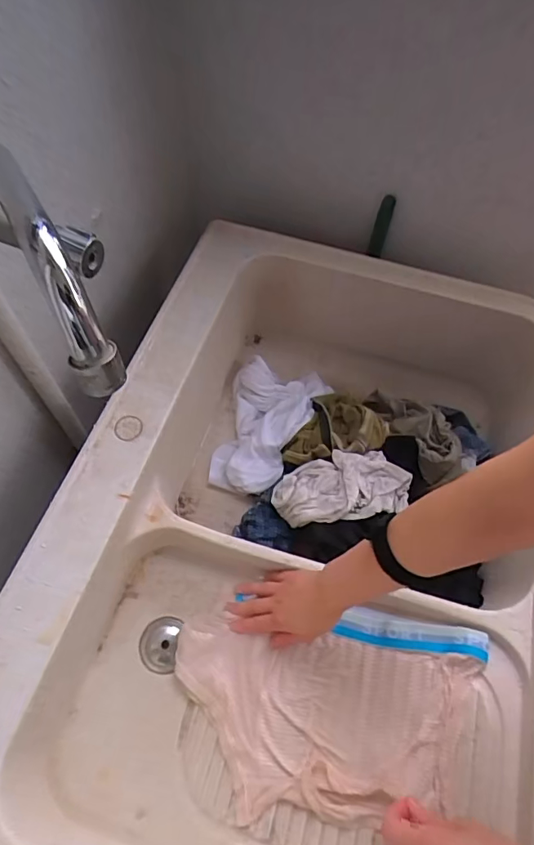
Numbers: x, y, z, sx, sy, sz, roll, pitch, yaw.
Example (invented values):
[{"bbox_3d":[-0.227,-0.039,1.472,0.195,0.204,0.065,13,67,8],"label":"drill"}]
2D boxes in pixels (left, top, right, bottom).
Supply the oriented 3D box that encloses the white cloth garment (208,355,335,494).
[{"bbox_3d":[0.005,0.001,0.794,0.153,0.051,0.230,11,62,4],"label":"white cloth garment"}]

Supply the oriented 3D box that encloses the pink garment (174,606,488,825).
[{"bbox_3d":[0.064,0.311,0.533,0.326,0.066,0.189,0,61,-2],"label":"pink garment"}]

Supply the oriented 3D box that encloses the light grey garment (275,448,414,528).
[{"bbox_3d":[0.104,0.091,0.697,0.182,0.048,0.095,-2,61,-3],"label":"light grey garment"}]

